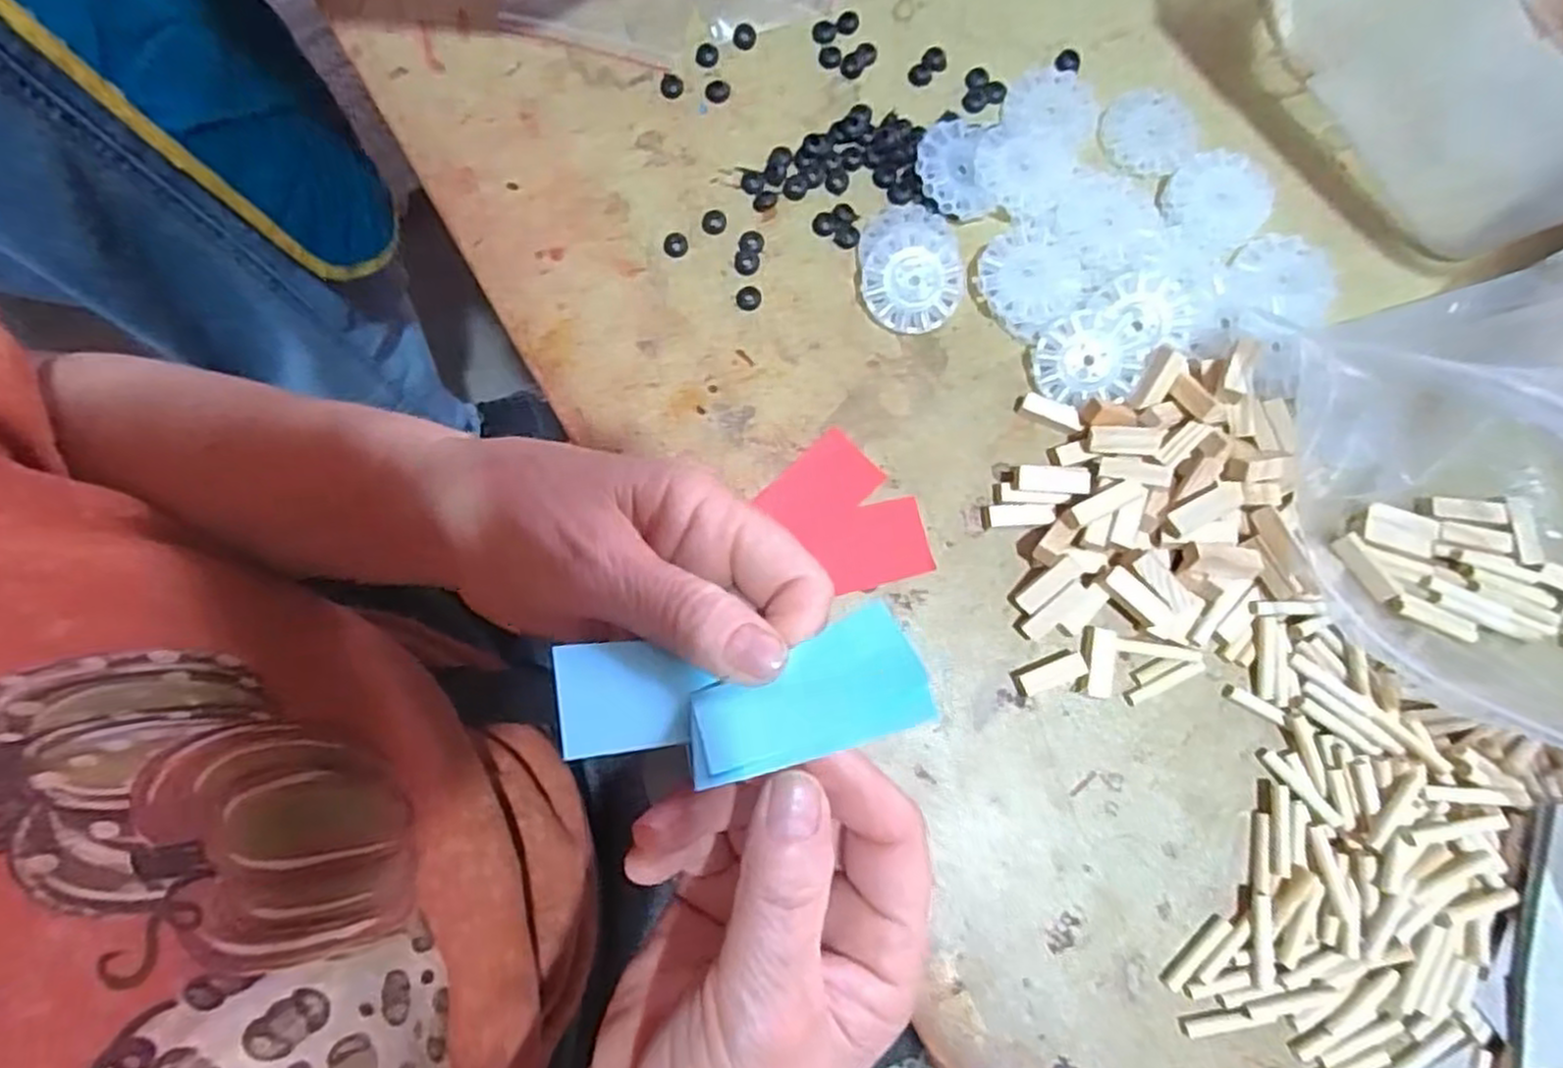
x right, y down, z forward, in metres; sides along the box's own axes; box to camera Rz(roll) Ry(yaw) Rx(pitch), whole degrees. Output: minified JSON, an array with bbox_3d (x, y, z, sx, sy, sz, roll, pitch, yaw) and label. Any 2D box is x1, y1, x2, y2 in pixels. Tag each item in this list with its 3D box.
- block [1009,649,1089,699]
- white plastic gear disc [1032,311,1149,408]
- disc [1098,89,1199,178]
[{"bbox_3d":[0.098,0.051,0.281,0.025,0.008,0.010,-20,79,-5],"label":"block"},{"bbox_3d":[0.120,-0.068,0.301,0.040,0.004,0.035,-6,92,8],"label":"white plastic gear disc"},{"bbox_3d":[0.156,-0.172,0.328,0.038,0.005,0.047,26,79,5],"label":"disc"}]

